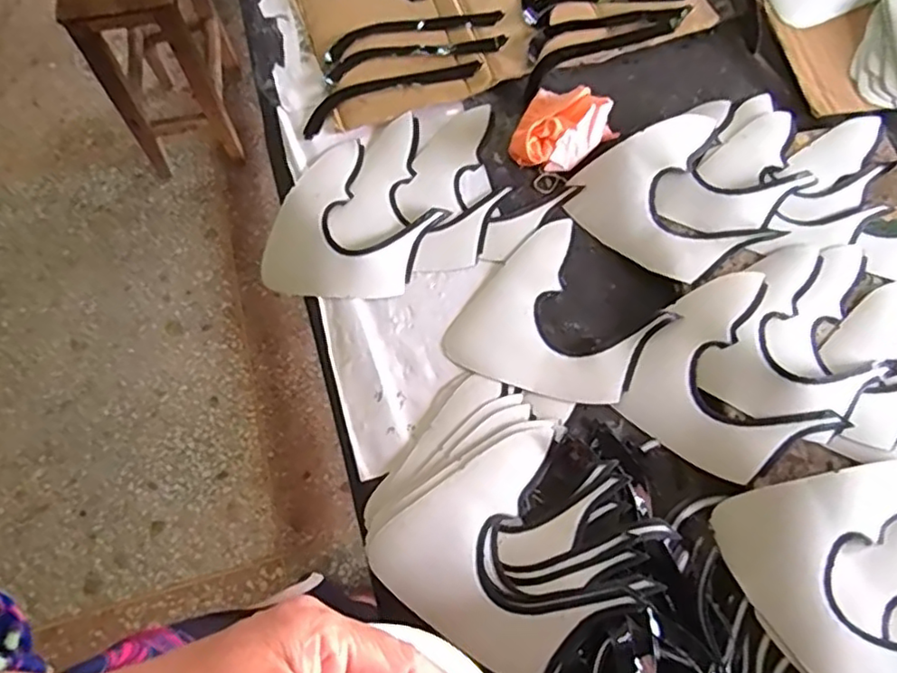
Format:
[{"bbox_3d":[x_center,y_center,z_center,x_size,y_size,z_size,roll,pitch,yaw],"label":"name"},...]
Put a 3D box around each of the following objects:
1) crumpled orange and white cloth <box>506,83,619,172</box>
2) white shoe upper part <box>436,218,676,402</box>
[{"bbox_3d":[0.121,-0.241,0.708,0.124,0.048,0.106,-34,71,-13],"label":"crumpled orange and white cloth"},{"bbox_3d":[0.113,-0.015,0.631,0.171,0.015,0.189,38,72,14],"label":"white shoe upper part"}]

